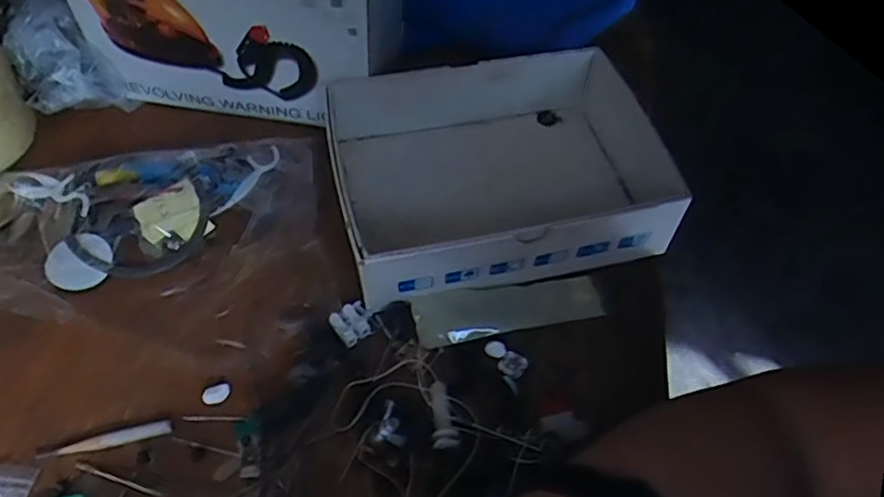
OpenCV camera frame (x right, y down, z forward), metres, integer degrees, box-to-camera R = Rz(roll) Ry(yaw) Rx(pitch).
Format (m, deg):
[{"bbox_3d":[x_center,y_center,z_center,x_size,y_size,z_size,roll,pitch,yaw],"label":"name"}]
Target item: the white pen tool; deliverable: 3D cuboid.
[{"bbox_3d":[-0.176,0.100,0.331,0.065,0.004,0.009,-9,55,-12],"label":"white pen tool"}]

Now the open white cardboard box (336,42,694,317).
[{"bbox_3d":[0.037,-0.048,0.416,0.207,0.055,0.171,-9,55,-11],"label":"open white cardboard box"}]

